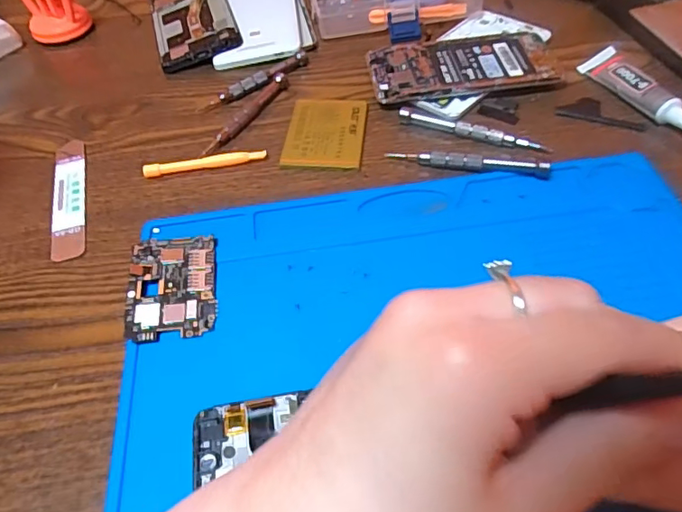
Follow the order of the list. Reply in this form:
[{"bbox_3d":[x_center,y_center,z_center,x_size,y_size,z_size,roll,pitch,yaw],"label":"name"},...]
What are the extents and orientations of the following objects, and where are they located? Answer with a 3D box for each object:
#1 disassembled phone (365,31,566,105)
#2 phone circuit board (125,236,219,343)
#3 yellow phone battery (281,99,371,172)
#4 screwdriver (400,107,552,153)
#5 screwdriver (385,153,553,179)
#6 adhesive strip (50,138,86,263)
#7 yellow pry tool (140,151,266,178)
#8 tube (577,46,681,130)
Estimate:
[{"bbox_3d":[0.094,-0.147,0.414,0.140,0.013,0.073,-8,51,-2],"label":"disassembled phone"},{"bbox_3d":[-0.094,0.016,0.298,0.047,0.004,0.065,-7,54,-7],"label":"phone circuit board"},{"bbox_3d":[-0.010,-0.089,0.382,0.055,0.006,0.071,3,52,7],"label":"yellow phone battery"},{"bbox_3d":[0.091,-0.088,0.370,0.103,0.008,0.013,18,55,18],"label":"screwdriver"},{"bbox_3d":[0.082,-0.063,0.348,0.103,0.010,0.012,9,53,11],"label":"screwdriver"},{"bbox_3d":[-0.182,-0.042,0.356,0.021,0.004,0.114,-16,52,-8],"label":"adhesive strip"},{"bbox_3d":[-0.094,-0.065,0.368,0.083,0.008,0.009,-9,51,-3],"label":"yellow pry tool"},{"bbox_3d":[0.211,-0.118,0.381,0.027,0.015,0.106,-14,52,-7],"label":"tube"}]

